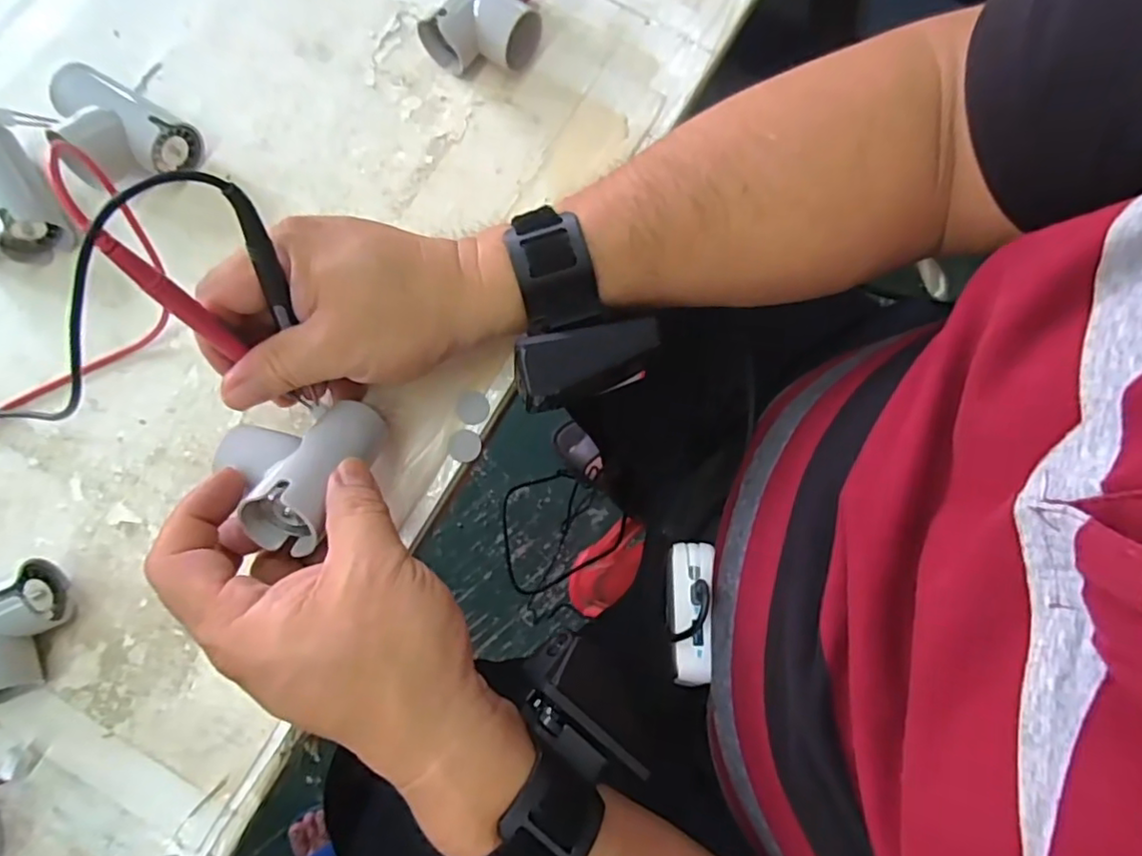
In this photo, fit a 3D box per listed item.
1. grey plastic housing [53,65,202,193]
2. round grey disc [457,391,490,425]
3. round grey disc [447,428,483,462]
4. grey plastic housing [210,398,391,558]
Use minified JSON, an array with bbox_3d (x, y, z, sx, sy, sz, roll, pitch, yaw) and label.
[{"bbox_3d":[-0.259,-0.166,0.351,0.081,0.038,0.063,33,80,6],"label":"grey plastic housing"},{"bbox_3d":[-0.053,-0.011,0.341,0.018,0.004,0.018,0,78,-1],"label":"round grey disc"},{"bbox_3d":[-0.057,0.009,0.337,0.018,0.004,0.017,0,78,-1],"label":"round grey disc"},{"bbox_3d":[-0.125,0.018,0.287,0.057,0.035,0.072,15,37,5],"label":"grey plastic housing"}]

